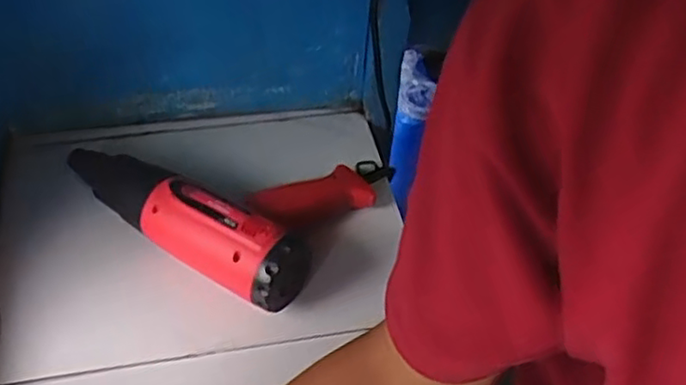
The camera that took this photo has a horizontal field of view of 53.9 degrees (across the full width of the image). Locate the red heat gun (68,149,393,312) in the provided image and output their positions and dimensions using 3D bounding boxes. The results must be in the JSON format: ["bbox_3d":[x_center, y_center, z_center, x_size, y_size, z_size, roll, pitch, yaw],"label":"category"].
[{"bbox_3d":[-0.111,-0.024,0.692,0.282,0.084,0.233,29,51,21],"label":"red heat gun"}]

